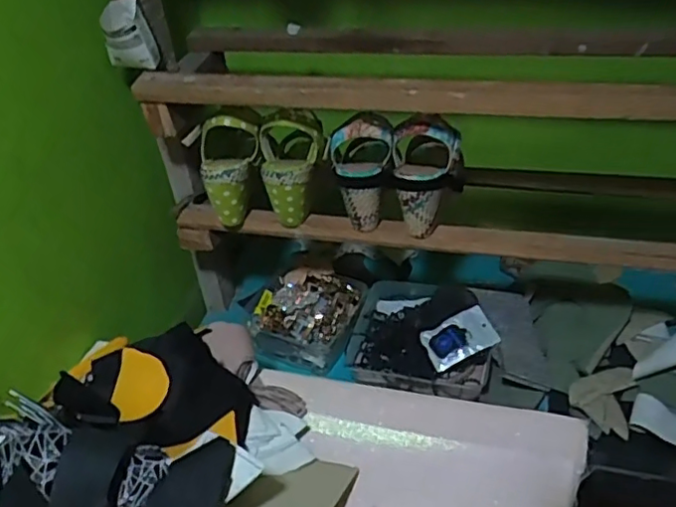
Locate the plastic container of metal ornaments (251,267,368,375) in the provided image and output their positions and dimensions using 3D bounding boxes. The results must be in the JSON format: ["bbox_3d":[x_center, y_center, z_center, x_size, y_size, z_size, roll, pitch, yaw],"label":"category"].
[{"bbox_3d":[-0.049,0.100,0.969,0.161,0.071,0.152,9,40,18],"label":"plastic container of metal ornaments"}]

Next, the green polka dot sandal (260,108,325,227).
[{"bbox_3d":[-0.065,-0.108,0.780,0.077,0.151,0.069,11,18,17],"label":"green polka dot sandal"}]

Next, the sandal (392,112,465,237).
[{"bbox_3d":[0.111,-0.098,0.752,0.086,0.141,0.088,2,38,9],"label":"sandal"}]

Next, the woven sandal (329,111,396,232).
[{"bbox_3d":[0.030,-0.103,0.764,0.081,0.133,0.077,0,38,7],"label":"woven sandal"}]

